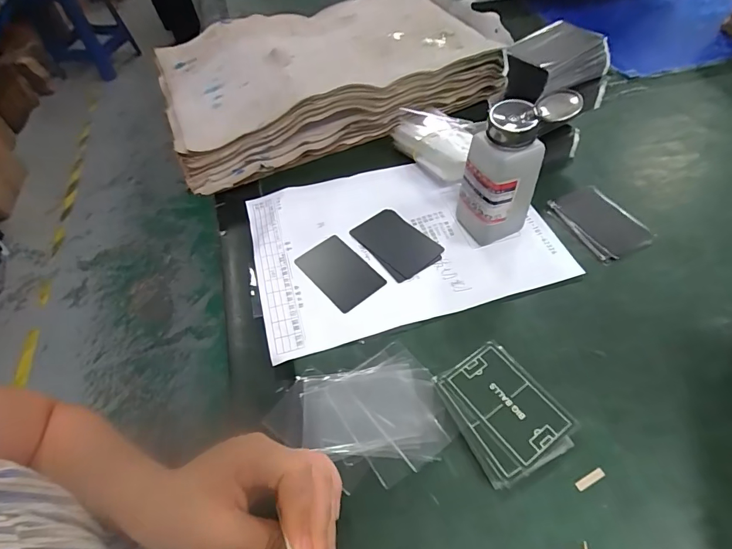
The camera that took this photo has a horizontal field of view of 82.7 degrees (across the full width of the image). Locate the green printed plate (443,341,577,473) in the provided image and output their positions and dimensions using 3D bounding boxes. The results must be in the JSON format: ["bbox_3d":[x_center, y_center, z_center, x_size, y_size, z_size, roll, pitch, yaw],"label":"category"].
[{"bbox_3d":[0.109,0.097,0.318,0.056,0.008,0.085,-31,56,-17],"label":"green printed plate"}]

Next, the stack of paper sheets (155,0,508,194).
[{"bbox_3d":[-0.054,-0.282,0.572,0.429,0.083,0.261,-21,54,-11],"label":"stack of paper sheets"}]

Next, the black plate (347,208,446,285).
[{"bbox_3d":[0.030,-0.034,0.430,0.058,0.004,0.091,-34,57,-19],"label":"black plate"}]

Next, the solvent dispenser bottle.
[{"bbox_3d":[0.130,-0.092,0.379,0.070,0.138,0.048,-14,53,-5],"label":"solvent dispenser bottle"}]

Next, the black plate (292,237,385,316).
[{"bbox_3d":[-0.026,-0.003,0.414,0.054,0.005,0.085,-37,58,-21],"label":"black plate"}]

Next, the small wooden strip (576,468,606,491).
[{"bbox_3d":[0.155,0.141,0.286,0.022,0.004,0.006,-24,54,-12],"label":"small wooden strip"}]

